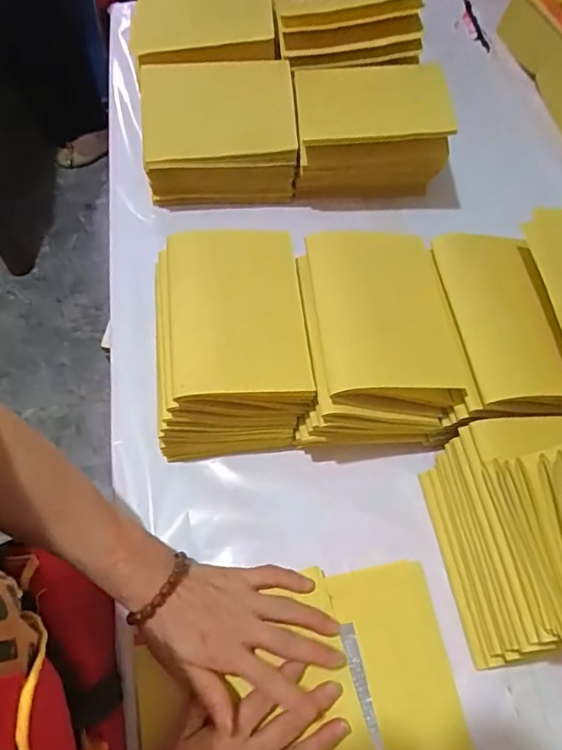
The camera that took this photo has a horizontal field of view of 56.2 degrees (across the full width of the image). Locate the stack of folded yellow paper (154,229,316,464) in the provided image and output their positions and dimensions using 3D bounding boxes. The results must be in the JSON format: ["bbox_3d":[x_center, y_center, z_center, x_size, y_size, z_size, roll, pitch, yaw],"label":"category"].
[{"bbox_3d":[-0.047,-0.029,0.471,0.126,0.105,0.171,-6,65,-6],"label":"stack of folded yellow paper"}]

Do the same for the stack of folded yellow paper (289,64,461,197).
[{"bbox_3d":[0.096,-0.272,0.604,0.162,0.098,0.124,-1,64,-3],"label":"stack of folded yellow paper"}]

